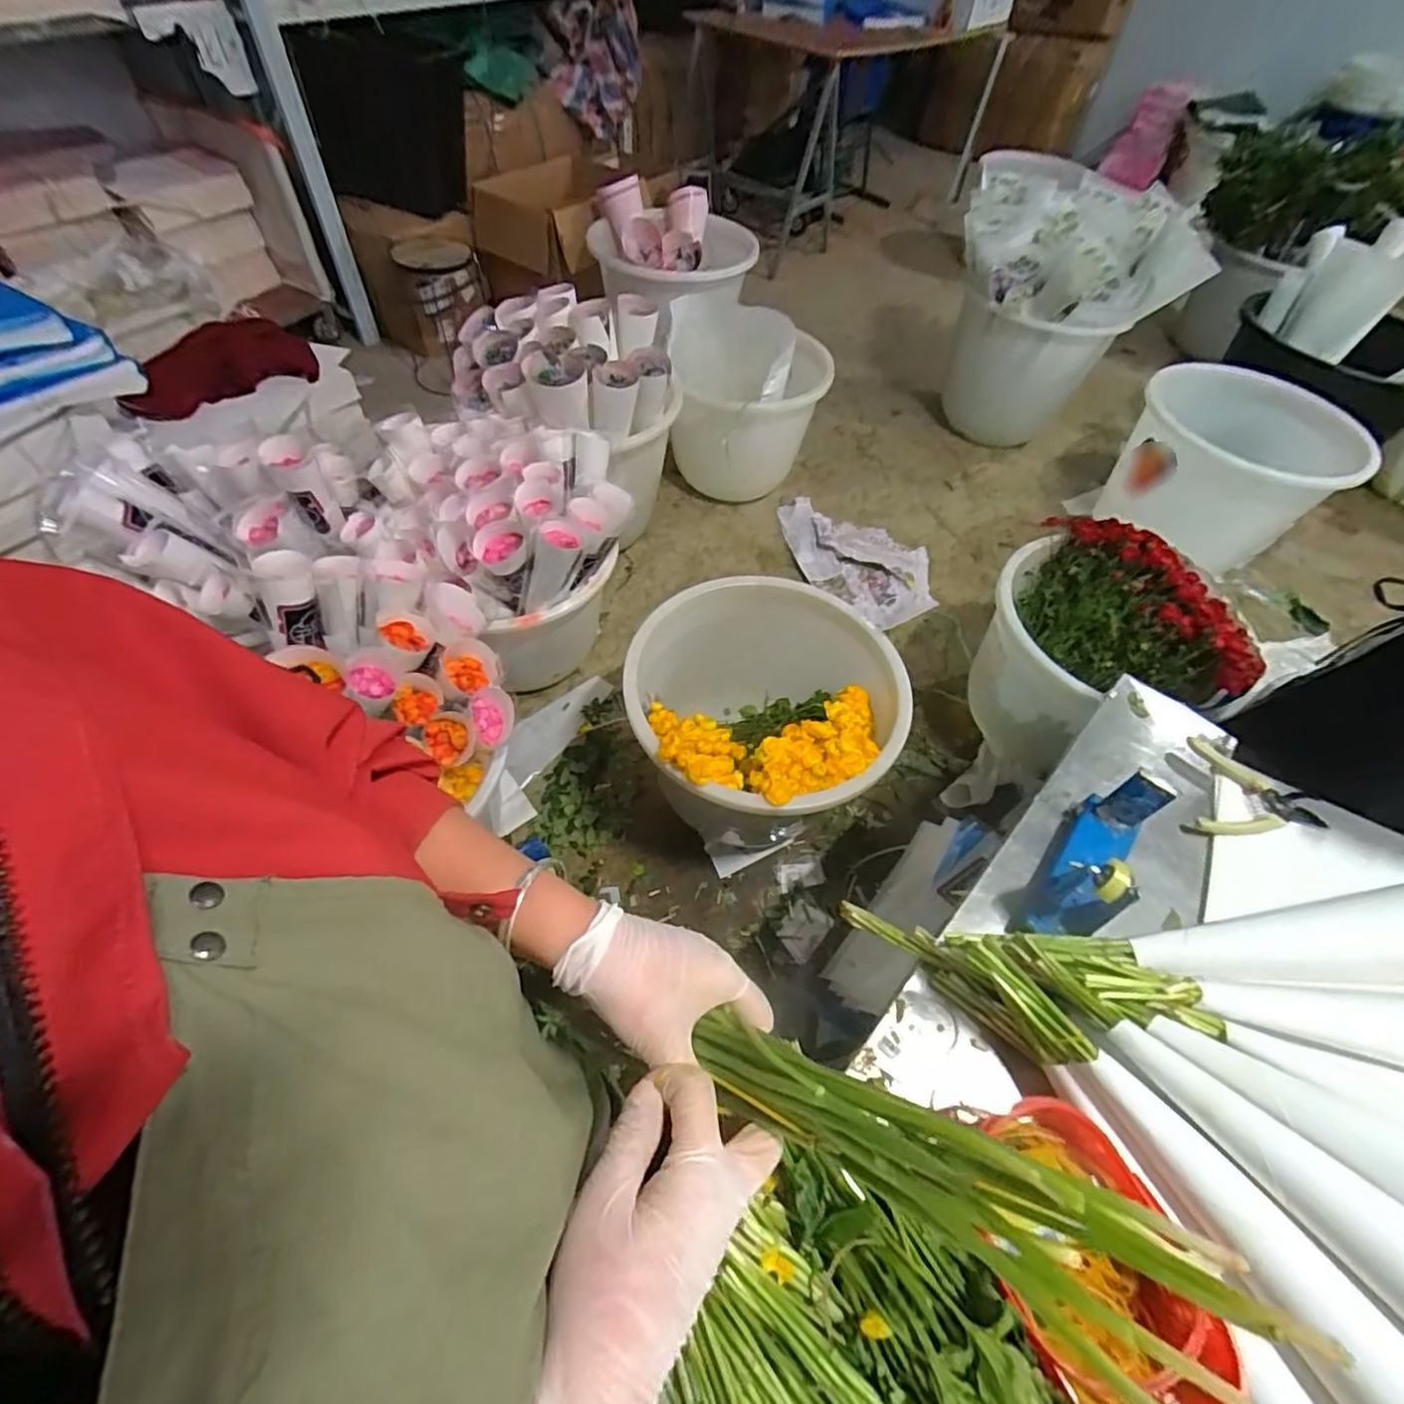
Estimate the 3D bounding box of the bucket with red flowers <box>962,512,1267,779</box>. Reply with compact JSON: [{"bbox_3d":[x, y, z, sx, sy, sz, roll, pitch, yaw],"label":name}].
[{"bbox_3d":[0.929,-0.101,1.537,0.488,0.466,0.475,2,55,-3],"label":"bucket with red flowers"}]

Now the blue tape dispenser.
[{"bbox_3d":[0.426,0.168,0.663,0.068,0.126,0.200,39,61,20],"label":"blue tape dispenser"}]

